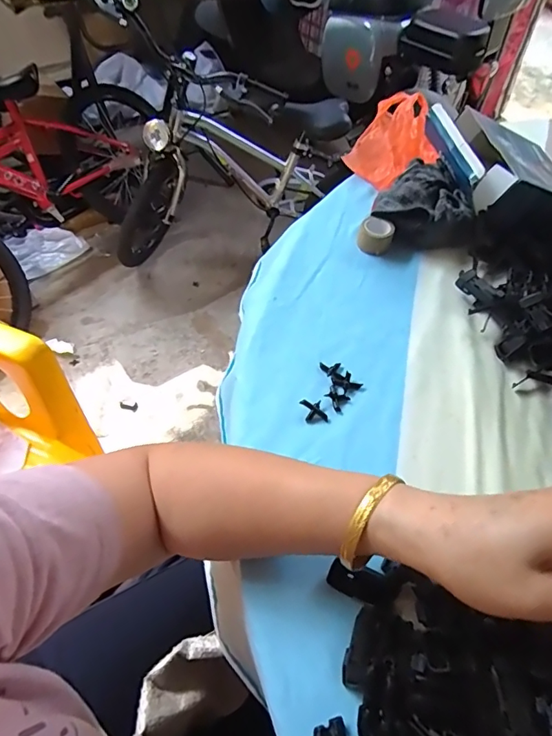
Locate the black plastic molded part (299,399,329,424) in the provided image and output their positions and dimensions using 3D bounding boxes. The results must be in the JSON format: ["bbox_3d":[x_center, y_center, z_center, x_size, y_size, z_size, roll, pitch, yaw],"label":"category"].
[{"bbox_3d":[0.033,0.036,0.396,0.019,0.008,0.022,-14,56,-13],"label":"black plastic molded part"}]

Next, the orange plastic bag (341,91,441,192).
[{"bbox_3d":[0.156,-0.297,0.610,0.107,0.054,0.147,17,55,9],"label":"orange plastic bag"}]

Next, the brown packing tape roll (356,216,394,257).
[{"bbox_3d":[0.110,-0.146,0.521,0.037,0.023,0.036,18,55,9],"label":"brown packing tape roll"}]

